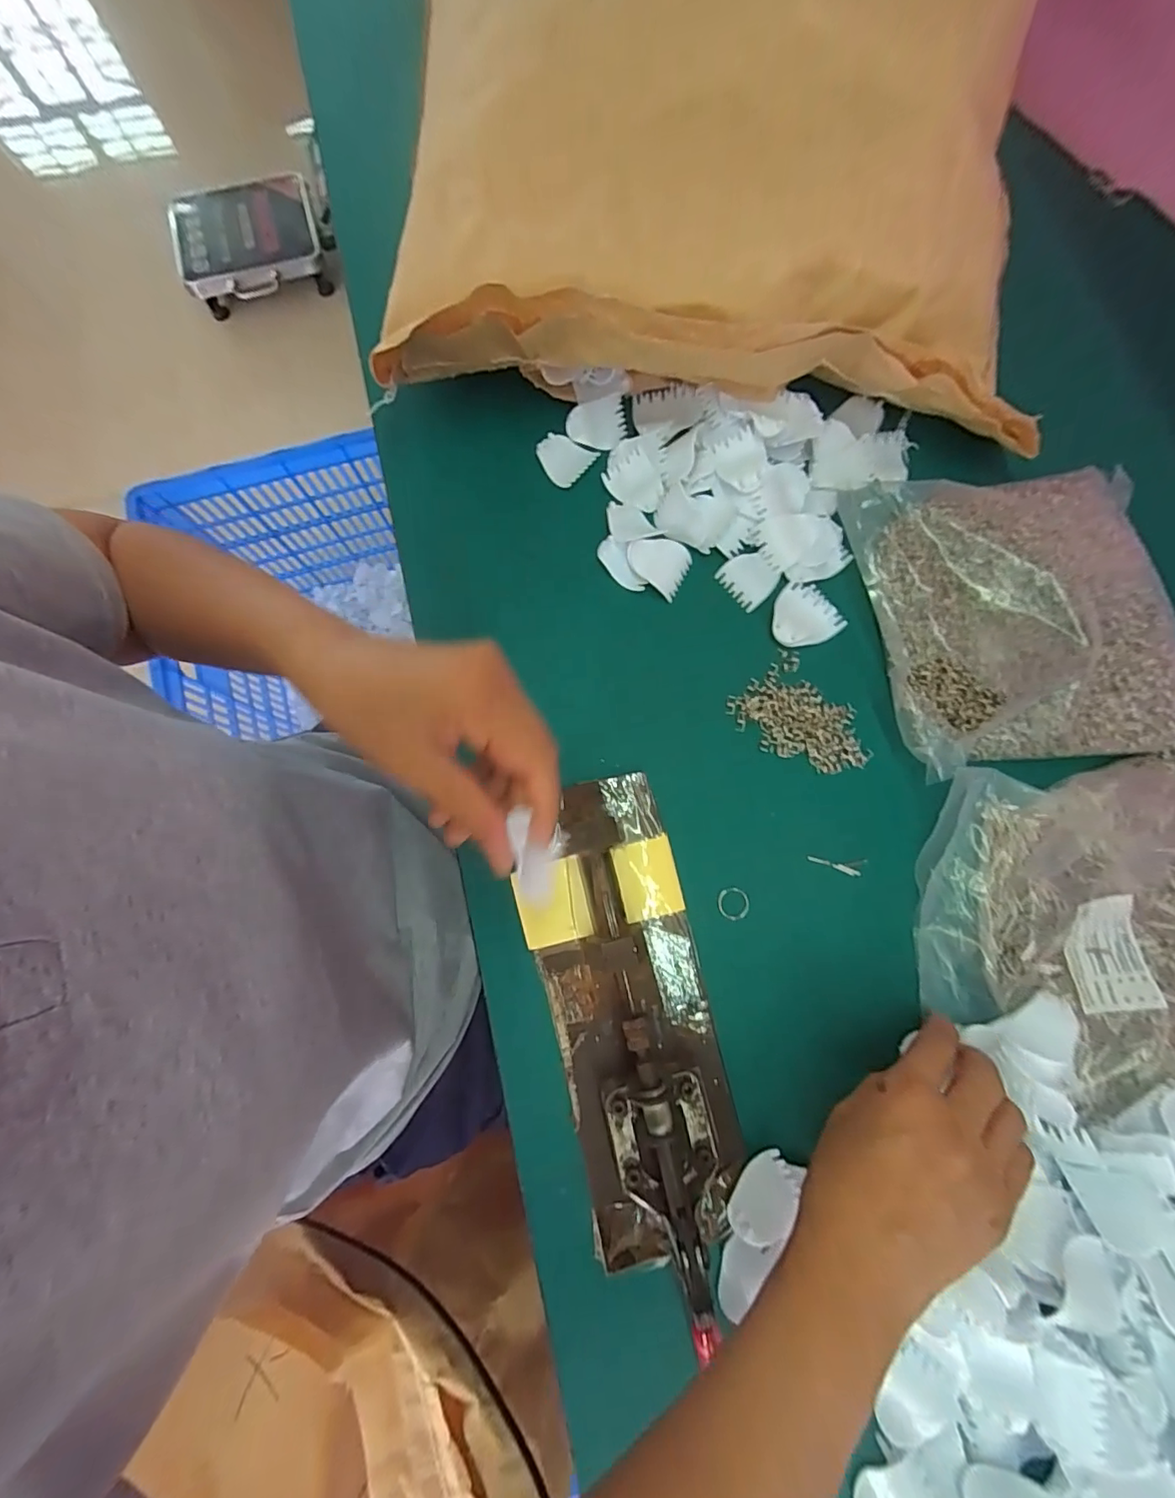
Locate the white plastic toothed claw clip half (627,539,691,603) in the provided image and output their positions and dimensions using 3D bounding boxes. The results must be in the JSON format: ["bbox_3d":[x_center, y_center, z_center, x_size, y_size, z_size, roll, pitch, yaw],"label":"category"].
[{"bbox_3d":[0.054,-0.144,0.401,0.043,0.017,0.042,27,80,7],"label":"white plastic toothed claw clip half"}]

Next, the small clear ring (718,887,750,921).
[{"bbox_3d":[0.100,0.105,0.358,0.021,0.004,0.021,-5,72,14],"label":"small clear ring"}]

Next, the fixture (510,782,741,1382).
[{"bbox_3d":[0.023,0.161,0.312,0.105,0.050,0.293,-12,79,-2],"label":"fixture"}]

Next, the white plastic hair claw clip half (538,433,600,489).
[{"bbox_3d":[-0.020,-0.234,0.425,0.043,0.012,0.040,31,84,3],"label":"white plastic hair claw clip half"}]

